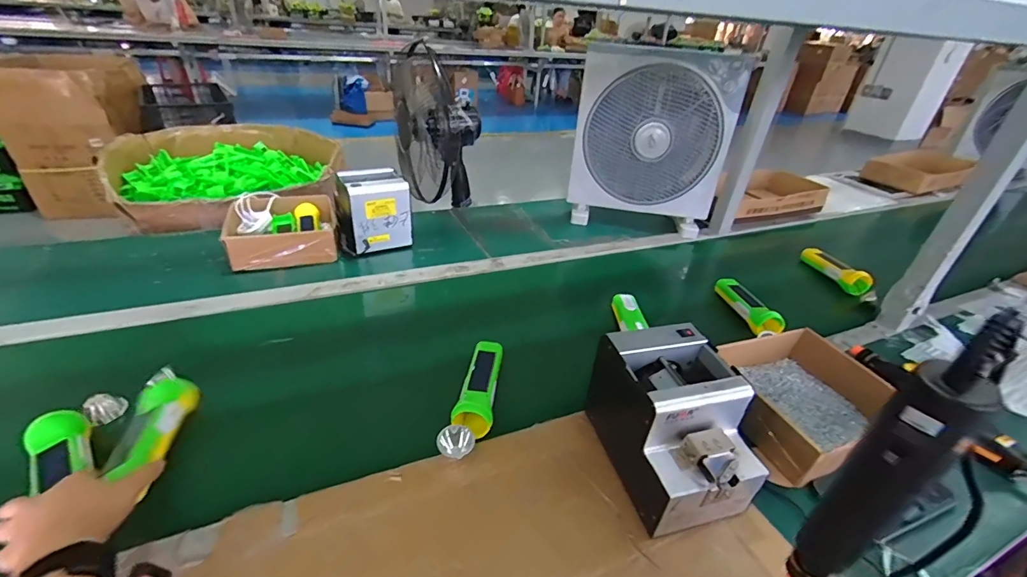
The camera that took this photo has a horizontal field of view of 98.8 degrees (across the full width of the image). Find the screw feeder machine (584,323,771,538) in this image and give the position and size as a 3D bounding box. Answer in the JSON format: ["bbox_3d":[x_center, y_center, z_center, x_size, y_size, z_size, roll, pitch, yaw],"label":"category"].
[{"bbox_3d":[0.187,0.159,0.516,0.134,0.151,0.171,-3,33,-13],"label":"screw feeder machine"}]

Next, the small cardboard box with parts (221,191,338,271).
[{"bbox_3d":[-0.485,-0.131,0.936,0.201,0.083,0.235,-7,34,-20],"label":"small cardboard box with parts"}]

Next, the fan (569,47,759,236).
[{"bbox_3d":[0.337,-0.356,1.078,0.372,0.396,0.114,8,33,6],"label":"fan"}]

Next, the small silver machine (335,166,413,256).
[{"bbox_3d":[-0.303,-0.167,0.953,0.137,0.147,0.135,-12,36,-26],"label":"small silver machine"}]

